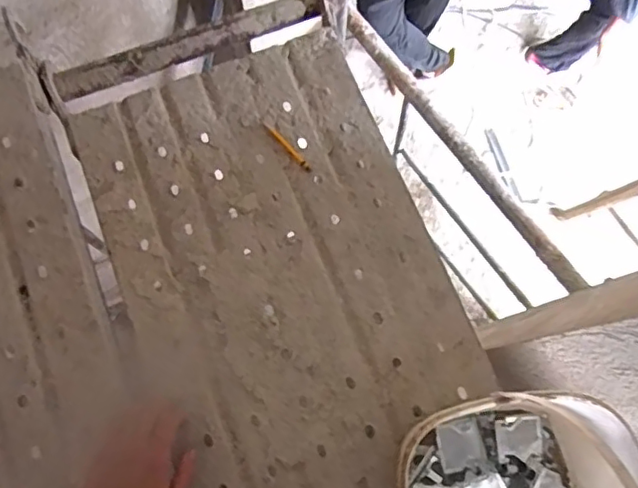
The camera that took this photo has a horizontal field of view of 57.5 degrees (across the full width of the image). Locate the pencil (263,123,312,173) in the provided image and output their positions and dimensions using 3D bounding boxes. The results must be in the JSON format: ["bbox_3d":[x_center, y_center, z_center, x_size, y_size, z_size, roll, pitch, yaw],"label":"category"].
[{"bbox_3d":[-0.043,-0.135,0.812,0.009,0.004,0.096,-40,80,-10],"label":"pencil"}]

